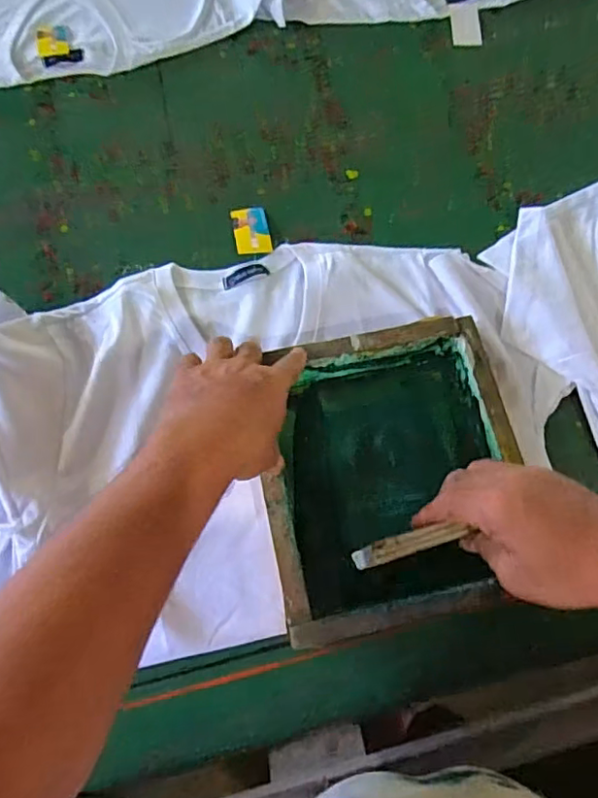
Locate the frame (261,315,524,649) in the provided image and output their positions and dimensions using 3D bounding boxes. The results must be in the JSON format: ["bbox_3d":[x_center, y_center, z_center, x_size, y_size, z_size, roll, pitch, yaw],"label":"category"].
[{"bbox_3d":[0.082,0.062,0.545,0.230,0.054,0.251,-10,70,-5],"label":"frame"}]

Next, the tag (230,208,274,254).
[{"bbox_3d":[-0.053,-0.190,0.655,0.039,0.008,0.062,-9,70,-5],"label":"tag"}]

